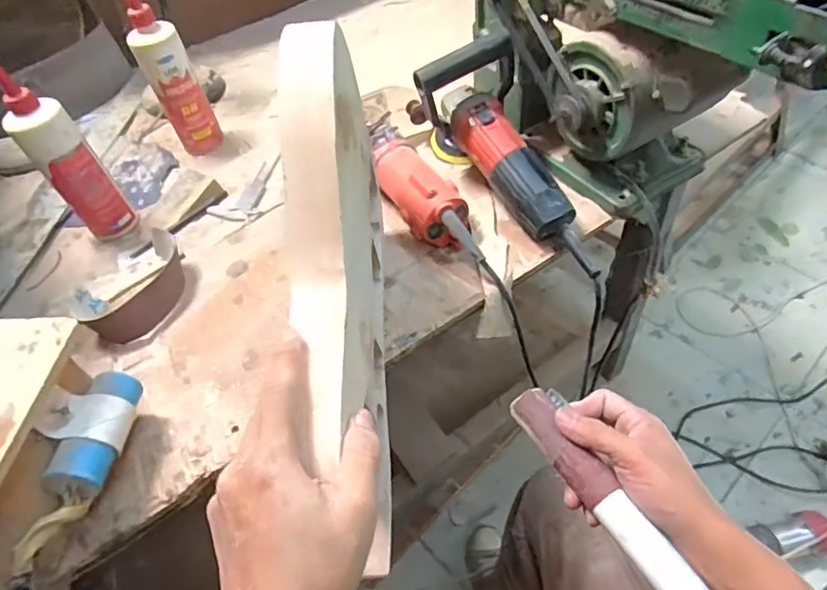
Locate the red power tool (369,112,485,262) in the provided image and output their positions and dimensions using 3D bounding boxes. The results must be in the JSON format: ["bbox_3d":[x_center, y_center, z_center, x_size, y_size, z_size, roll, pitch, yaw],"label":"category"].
[{"bbox_3d":[0.016,-0.117,0.649,0.074,0.085,0.222,-25,53,-13],"label":"red power tool"}]

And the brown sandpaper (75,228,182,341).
[{"bbox_3d":[-0.336,-0.007,0.647,0.074,0.046,0.140,26,59,25],"label":"brown sandpaper"}]

